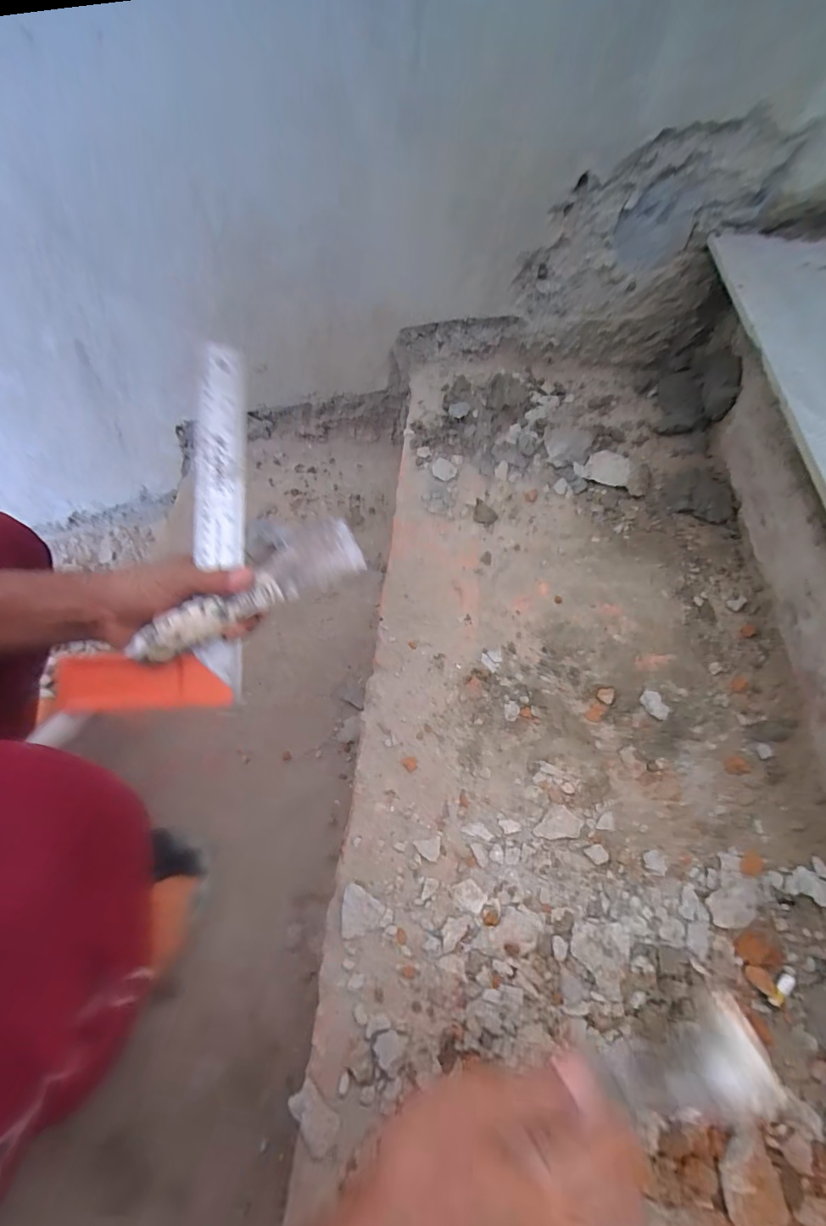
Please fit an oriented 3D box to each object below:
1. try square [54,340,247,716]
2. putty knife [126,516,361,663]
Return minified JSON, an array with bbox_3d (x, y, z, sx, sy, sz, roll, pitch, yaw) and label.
[{"bbox_3d":[-0.199,-0.073,0.379,0.123,0.014,0.297,2,86,-25],"label":"try square"},{"bbox_3d":[-0.129,-0.017,0.387,0.188,0.053,0.027,-33,27,-23],"label":"putty knife"}]

